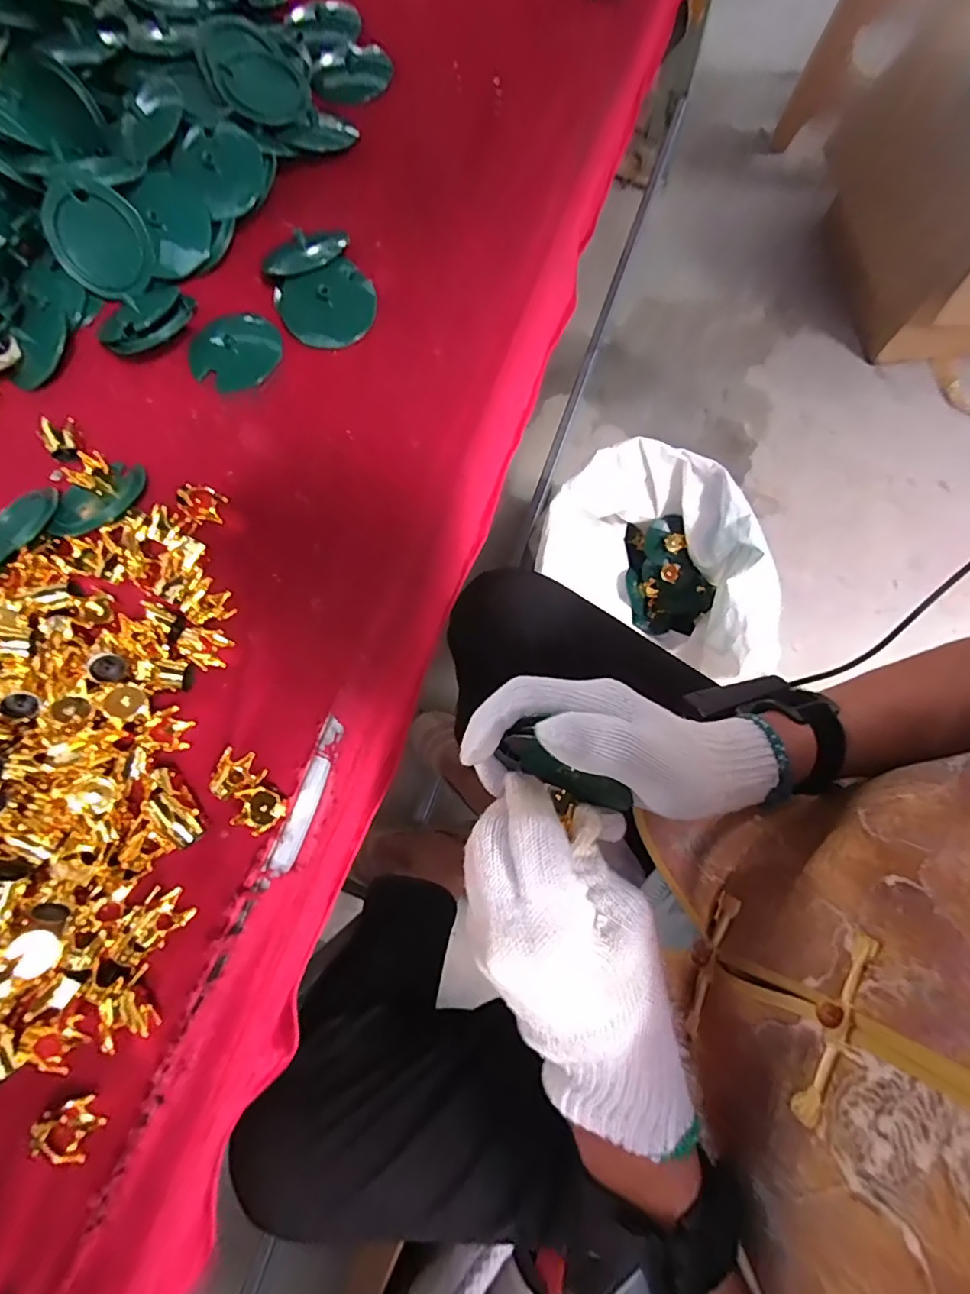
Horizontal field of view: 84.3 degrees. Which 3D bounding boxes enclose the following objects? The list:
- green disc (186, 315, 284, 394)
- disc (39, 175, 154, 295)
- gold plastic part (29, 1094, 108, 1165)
[{"bbox_3d":[-0.204,-0.241,0.436,0.074,0.008,0.060,-26,76,-5],"label":"green disc"},{"bbox_3d":[-0.310,-0.328,0.429,0.075,0.009,0.074,-4,124,-6],"label":"disc"},{"bbox_3d":[-0.234,0.269,0.299,0.032,0.018,0.024,18,77,6],"label":"gold plastic part"}]

